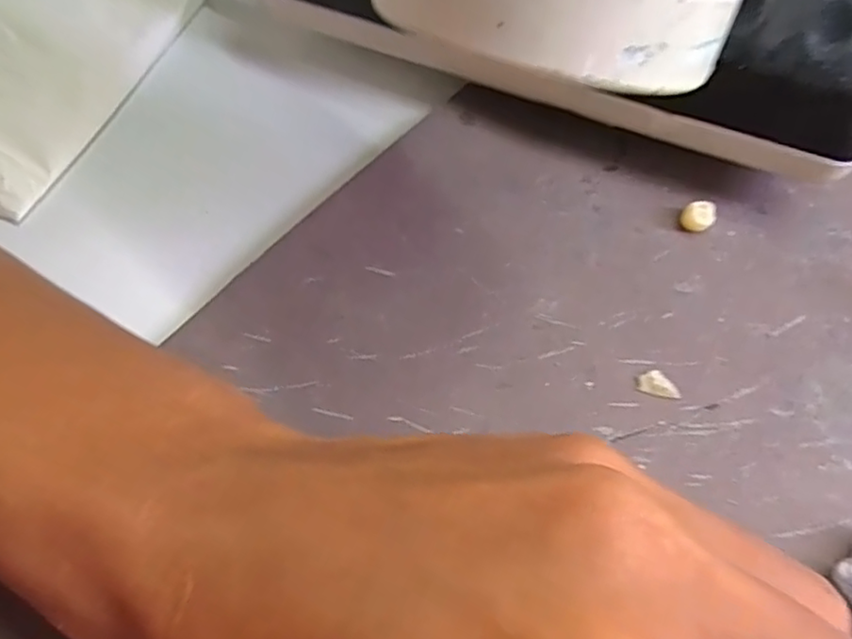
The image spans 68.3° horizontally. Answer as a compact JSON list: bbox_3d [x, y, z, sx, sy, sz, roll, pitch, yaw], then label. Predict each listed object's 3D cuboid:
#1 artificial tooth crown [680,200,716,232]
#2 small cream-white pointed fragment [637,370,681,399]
[{"bbox_3d":[0.085,-0.032,0.197,0.009,0.008,0.008,35,68,15],"label":"artificial tooth crown"},{"bbox_3d":[0.065,0.018,0.174,0.012,0.004,0.007,11,64,4],"label":"small cream-white pointed fragment"}]

